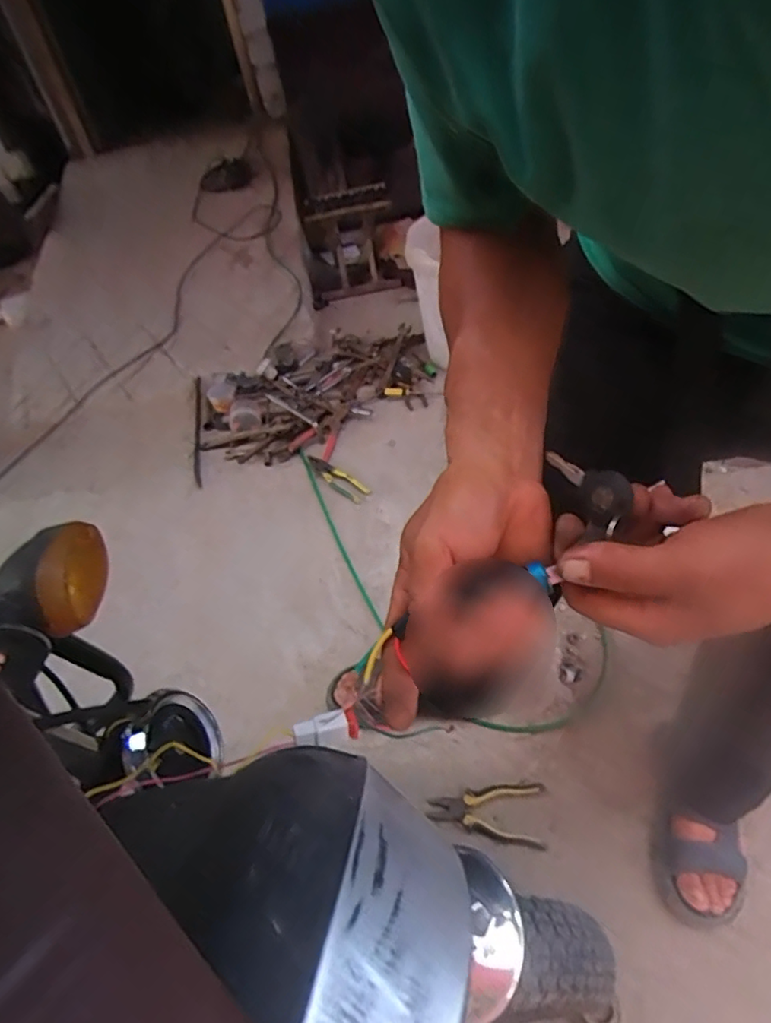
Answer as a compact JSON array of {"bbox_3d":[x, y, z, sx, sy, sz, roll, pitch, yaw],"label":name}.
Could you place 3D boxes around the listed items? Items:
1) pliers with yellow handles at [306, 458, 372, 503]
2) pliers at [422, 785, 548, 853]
[{"bbox_3d":[-0.128,-0.088,1.385,0.056,0.015,0.215,-37,48,-26],"label":"pliers with yellow handles"},{"bbox_3d":[0.166,0.506,0.920,0.185,0.015,0.096,-2,43,11],"label":"pliers"}]

